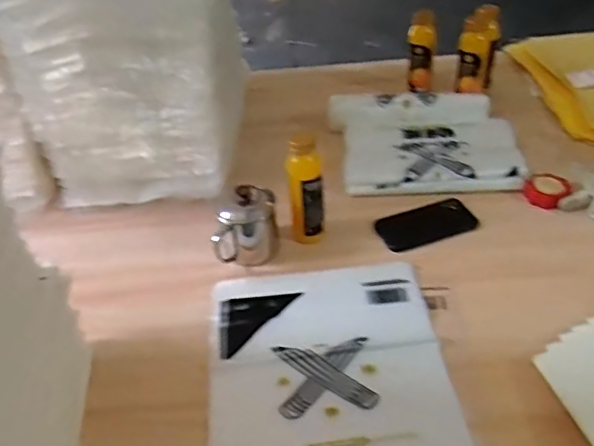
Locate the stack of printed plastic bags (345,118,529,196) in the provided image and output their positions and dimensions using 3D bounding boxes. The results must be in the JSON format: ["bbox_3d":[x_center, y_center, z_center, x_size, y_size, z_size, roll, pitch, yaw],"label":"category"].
[{"bbox_3d":[0.233,-0.118,0.972,0.294,0.026,0.179,-4,44,4],"label":"stack of printed plastic bags"}]

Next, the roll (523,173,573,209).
[{"bbox_3d":[0.402,-0.054,0.911,0.065,0.023,0.063,-3,40,3],"label":"roll"}]

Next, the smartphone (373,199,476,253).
[{"bbox_3d":[0.202,0.002,0.878,0.149,0.011,0.076,-16,41,-11],"label":"smartphone"}]

